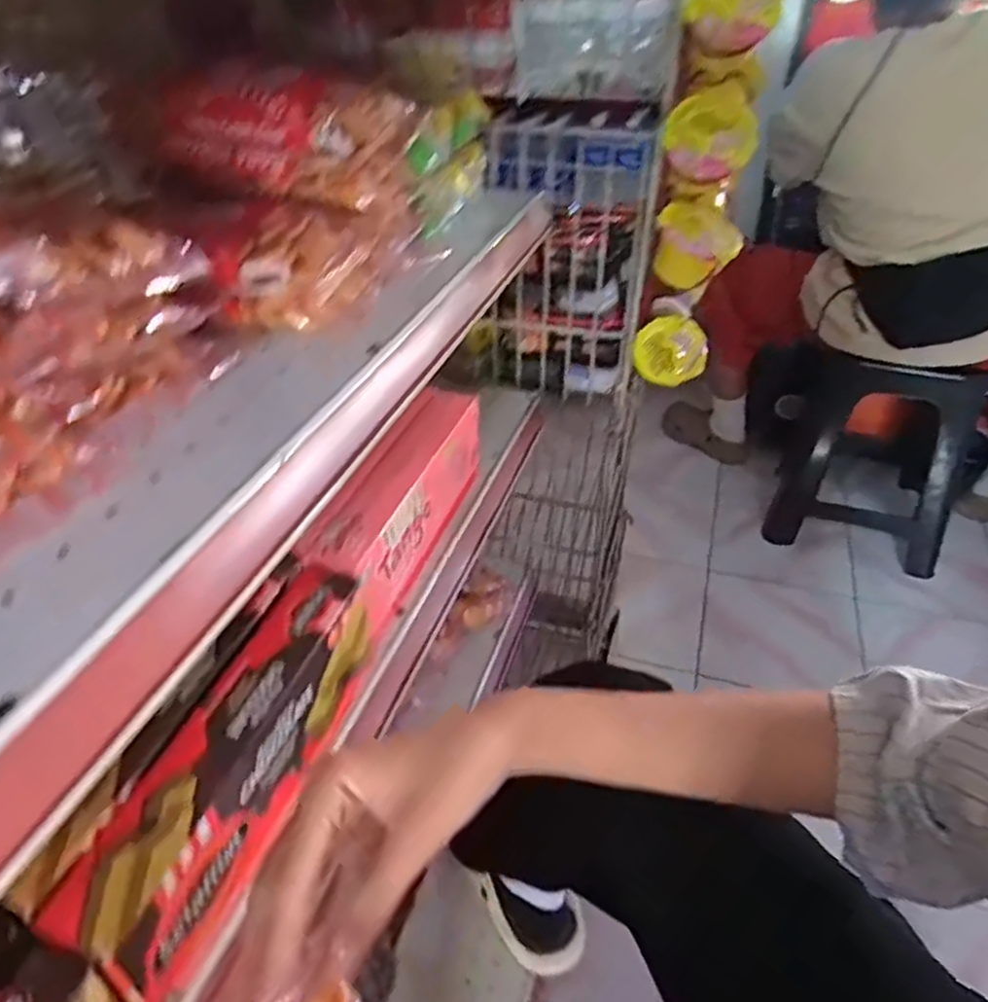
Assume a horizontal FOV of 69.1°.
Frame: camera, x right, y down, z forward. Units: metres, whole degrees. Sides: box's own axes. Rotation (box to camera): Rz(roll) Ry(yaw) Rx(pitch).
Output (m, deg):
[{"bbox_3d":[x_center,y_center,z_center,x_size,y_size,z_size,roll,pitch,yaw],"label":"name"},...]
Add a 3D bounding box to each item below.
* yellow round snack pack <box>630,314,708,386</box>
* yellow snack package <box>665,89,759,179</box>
[{"bbox_3d":[0.170,-0.145,0.691,0.071,0.063,0.022,19,41,25],"label":"yellow round snack pack"},{"bbox_3d":[0.177,-0.298,0.586,0.072,0.065,0.015,13,39,18],"label":"yellow snack package"}]

